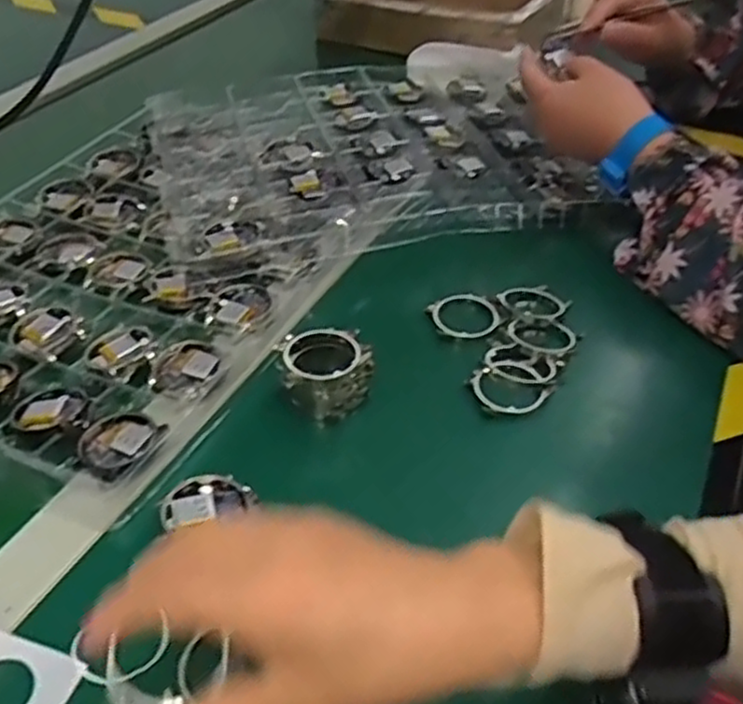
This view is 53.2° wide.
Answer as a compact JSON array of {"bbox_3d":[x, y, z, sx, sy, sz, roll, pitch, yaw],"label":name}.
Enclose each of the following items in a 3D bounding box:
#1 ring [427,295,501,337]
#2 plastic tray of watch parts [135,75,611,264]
[{"bbox_3d":[0.067,-0.027,0.532,0.052,0.011,0.046,2,43,4],"label":"ring"},{"bbox_3d":[-0.012,-0.188,0.684,0.355,0.027,0.309,-10,44,-9],"label":"plastic tray of watch parts"}]

